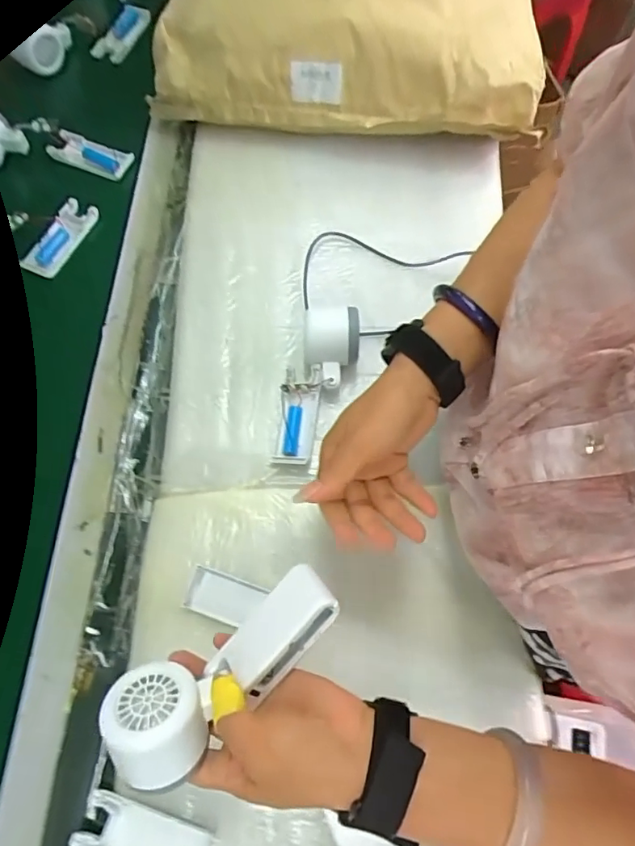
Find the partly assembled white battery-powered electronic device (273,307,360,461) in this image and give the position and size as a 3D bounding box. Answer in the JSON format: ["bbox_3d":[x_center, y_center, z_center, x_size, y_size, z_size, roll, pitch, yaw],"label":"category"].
[{"bbox_3d":[-0.001,-0.041,0.536,0.063,0.043,0.165,14,70,4],"label":"partly assembled white battery-powered electronic device"}]

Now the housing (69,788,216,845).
[{"bbox_3d":[-0.135,0.326,0.416,0.103,0.020,0.042,17,70,6],"label":"housing"}]

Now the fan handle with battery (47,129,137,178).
[{"bbox_3d":[-0.283,-0.336,0.663,0.103,0.021,0.034,21,70,7],"label":"fan handle with battery"}]

